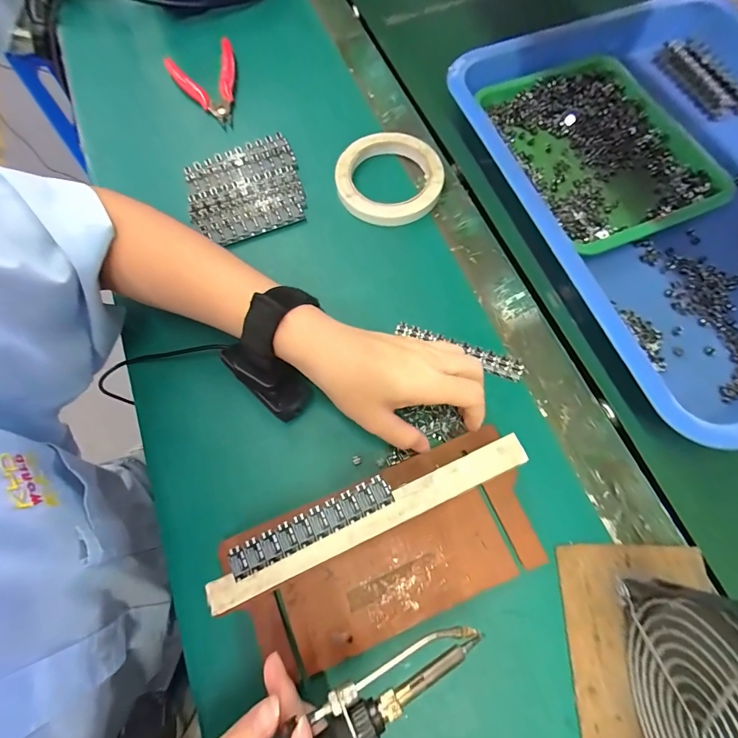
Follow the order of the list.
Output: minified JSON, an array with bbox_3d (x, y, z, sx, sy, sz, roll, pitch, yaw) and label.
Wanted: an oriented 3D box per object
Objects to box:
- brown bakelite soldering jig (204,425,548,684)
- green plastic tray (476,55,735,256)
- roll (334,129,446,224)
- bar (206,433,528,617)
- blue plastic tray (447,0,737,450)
[{"bbox_3d":[0.012,0.122,0.256,0.204,0.041,0.096,-23,71,-7],"label":"brown bakelite soldering jig"},{"bbox_3d":[0.221,-0.216,0.380,0.156,0.023,0.213,-18,71,-5],"label":"green plastic tray"},{"bbox_3d":[0.021,-0.186,0.380,0.099,0.020,0.100,0,70,1],"label":"roll"},{"bbox_3d":[0.002,0.096,0.248,0.216,0.006,0.020,-24,71,-7],"label":"bar"},{"bbox_3d":[0.315,-0.184,0.366,0.347,0.033,0.432,-21,71,-6],"label":"blue plastic tray"}]

